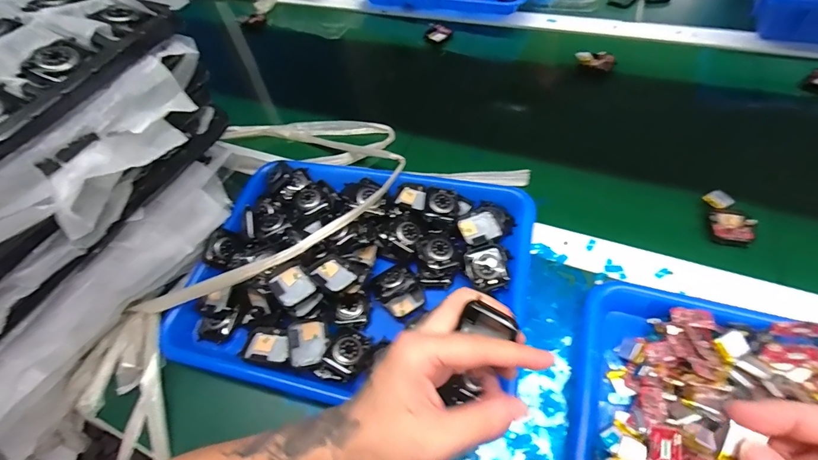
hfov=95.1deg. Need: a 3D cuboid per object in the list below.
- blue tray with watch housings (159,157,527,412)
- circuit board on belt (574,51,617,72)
[{"bbox_3d":[-0.054,0.038,0.377,0.328,0.062,0.247,9,58,13],"label":"blue tray with watch housings"},{"bbox_3d":[0.278,-0.253,0.558,0.055,0.013,0.029,18,61,19],"label":"circuit board on belt"}]

